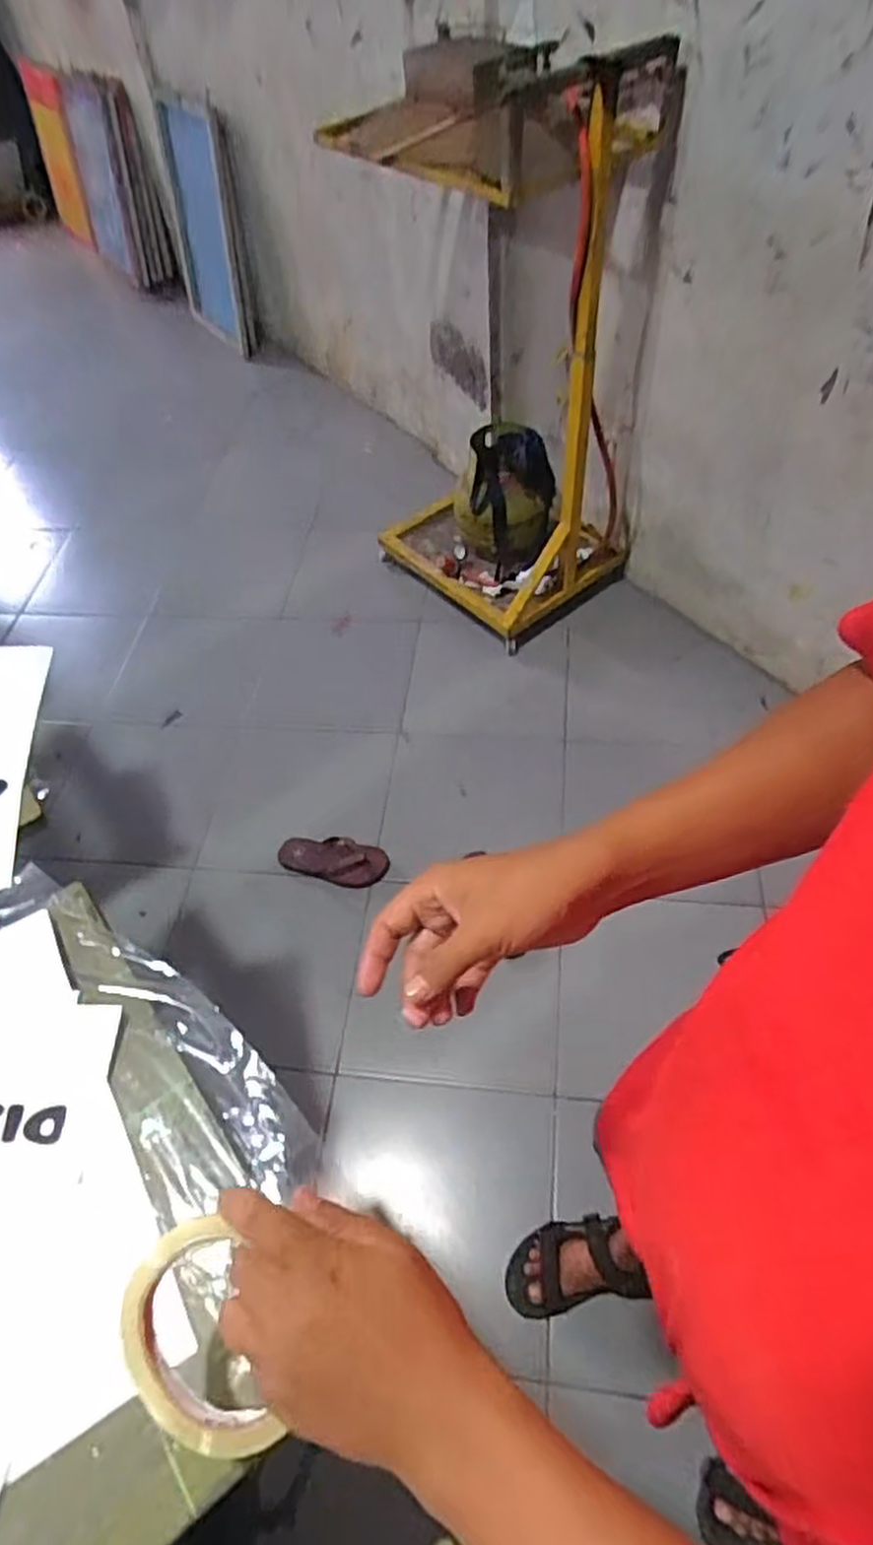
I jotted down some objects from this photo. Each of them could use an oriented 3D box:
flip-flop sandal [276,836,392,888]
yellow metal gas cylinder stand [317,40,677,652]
[{"bbox_3d":[-0.233,0.183,1.701,0.240,0.047,0.103,14,57,14],"label":"flip-flop sandal"},{"bbox_3d":[0.134,-0.900,1.759,0.414,1.148,0.565,-35,59,-19],"label":"yellow metal gas cylinder stand"}]

